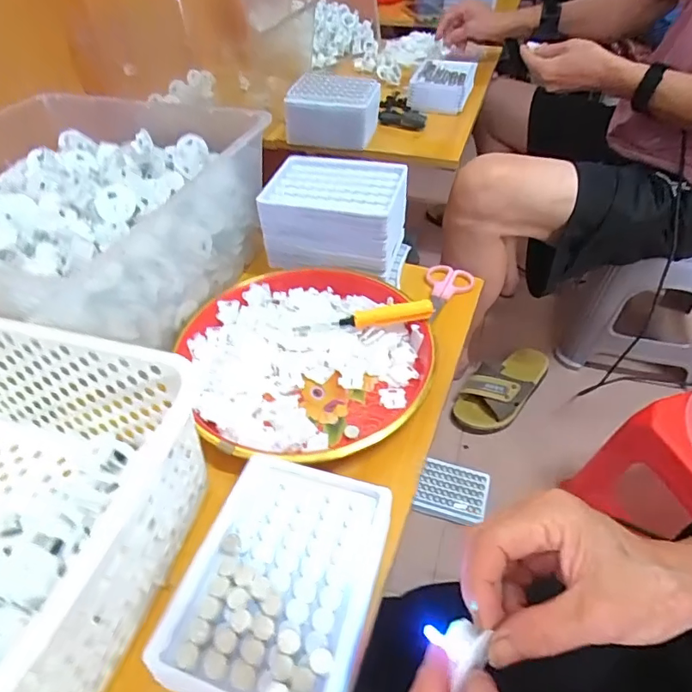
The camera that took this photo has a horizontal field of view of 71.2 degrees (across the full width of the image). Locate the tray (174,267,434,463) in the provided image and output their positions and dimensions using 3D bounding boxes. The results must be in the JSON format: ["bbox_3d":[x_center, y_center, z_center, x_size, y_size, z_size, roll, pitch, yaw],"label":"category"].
[{"bbox_3d":[-0.036,0.003,0.426,0.206,0.034,0.215,-1,45,1],"label":"tray"}]

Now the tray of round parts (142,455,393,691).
[{"bbox_3d":[-0.036,0.136,0.283,0.100,0.036,0.133,11,47,13],"label":"tray of round parts"}]

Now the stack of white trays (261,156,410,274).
[{"bbox_3d":[-0.010,-0.138,0.511,0.132,0.080,0.094,9,47,11],"label":"stack of white trays"}]

